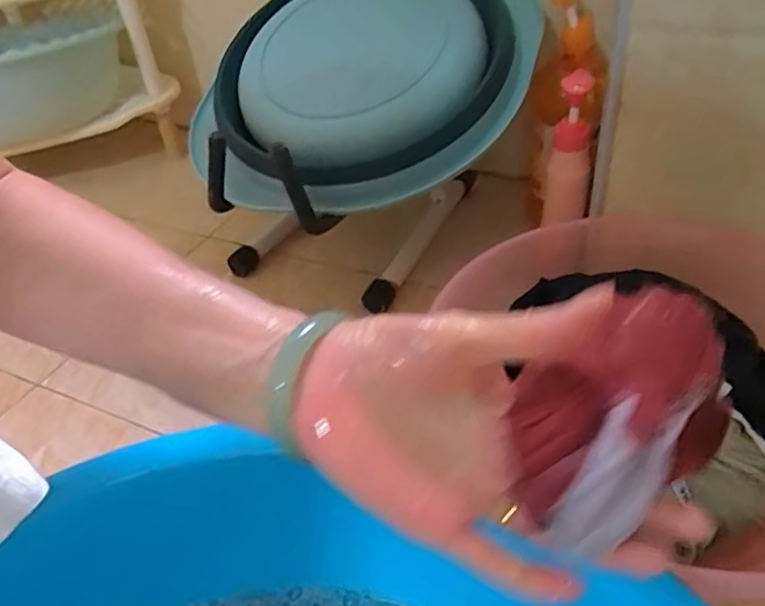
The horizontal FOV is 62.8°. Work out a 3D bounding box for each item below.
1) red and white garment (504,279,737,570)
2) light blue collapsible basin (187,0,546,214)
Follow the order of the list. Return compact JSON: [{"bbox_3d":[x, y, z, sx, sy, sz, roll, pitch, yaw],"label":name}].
[{"bbox_3d":[0.095,0.043,0.249,0.103,0.053,0.054,-31,42,-29],"label":"red and white garment"},{"bbox_3d":[-0.015,-0.254,0.694,0.421,0.070,0.330,-36,64,-7],"label":"light blue collapsible basin"}]

